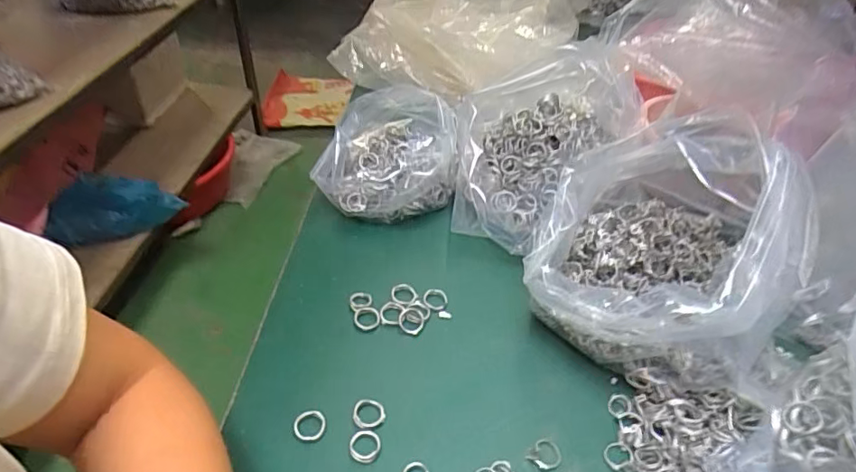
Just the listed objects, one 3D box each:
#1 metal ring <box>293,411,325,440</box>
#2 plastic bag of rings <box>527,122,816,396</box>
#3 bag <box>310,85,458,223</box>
[{"bbox_3d":[-0.086,0.138,0.390,0.022,0.005,0.021,2,42,-2],"label":"metal ring"},{"bbox_3d":[0.180,0.007,0.432,0.180,0.180,0.144,13,42,10],"label":"plastic bag of rings"},{"bbox_3d":[-0.045,-0.093,0.583,0.146,0.116,0.128,-1,42,-5],"label":"bag"}]

